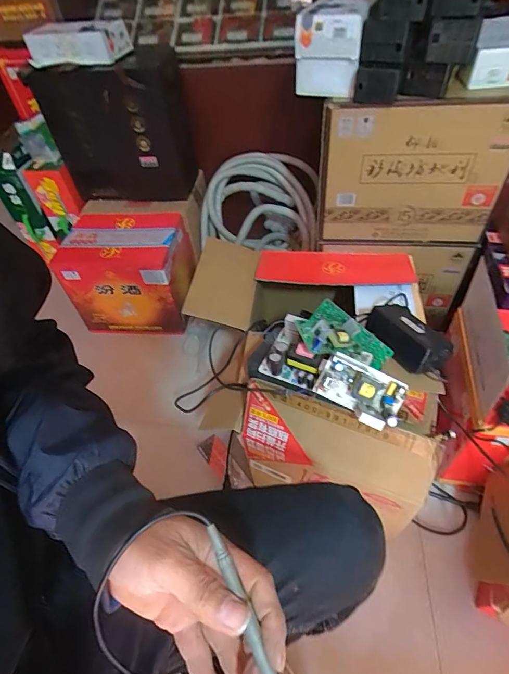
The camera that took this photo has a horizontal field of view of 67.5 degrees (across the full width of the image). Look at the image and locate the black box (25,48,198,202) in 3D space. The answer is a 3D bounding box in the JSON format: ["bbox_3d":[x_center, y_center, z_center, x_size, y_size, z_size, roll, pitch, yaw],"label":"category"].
[{"bbox_3d":[-0.377,-0.602,1.123,0.383,0.350,0.170,11,52,14],"label":"black box"}]

